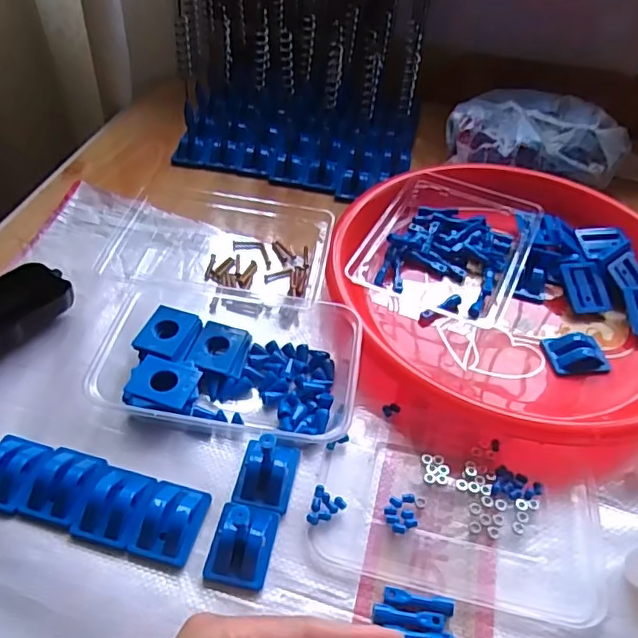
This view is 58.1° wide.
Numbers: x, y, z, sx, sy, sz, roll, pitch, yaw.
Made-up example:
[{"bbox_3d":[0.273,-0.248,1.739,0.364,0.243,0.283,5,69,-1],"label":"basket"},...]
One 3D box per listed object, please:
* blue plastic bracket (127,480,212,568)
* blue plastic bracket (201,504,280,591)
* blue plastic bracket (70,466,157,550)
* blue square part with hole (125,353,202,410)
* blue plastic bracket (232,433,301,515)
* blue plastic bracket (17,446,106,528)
[{"bbox_3d":[-0.084,0.114,0.329,0.032,0.015,0.044,14,46,8],"label":"blue plastic bracket"},{"bbox_3d":[-0.043,0.124,0.321,0.033,0.019,0.042,10,46,5],"label":"blue plastic bracket"},{"bbox_3d":[-0.117,0.107,0.333,0.035,0.015,0.044,13,46,7],"label":"blue plastic bracket"},{"bbox_3d":[-0.102,0.041,0.378,0.042,0.004,0.034,18,45,4],"label":"blue square part with hole"},{"bbox_3d":[-0.031,0.084,0.343,0.033,0.042,0.045,10,46,4],"label":"blue plastic bracket"},{"bbox_3d":[-0.149,0.096,0.340,0.035,0.017,0.045,13,46,8],"label":"blue plastic bracket"}]

